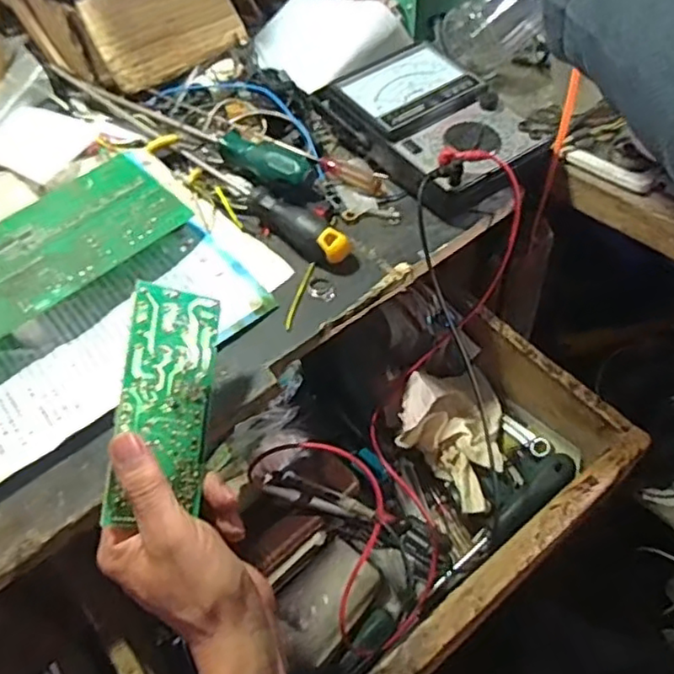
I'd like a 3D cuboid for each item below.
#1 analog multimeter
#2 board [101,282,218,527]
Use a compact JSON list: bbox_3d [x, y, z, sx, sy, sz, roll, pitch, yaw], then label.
[{"bbox_3d":[0.078,-0.182,0.544,0.119,0.053,0.189,-33,57,-20],"label":"analog multimeter"},{"bbox_3d":[-0.101,0.038,0.373,0.054,0.005,0.135,13,71,-32],"label":"board"}]

